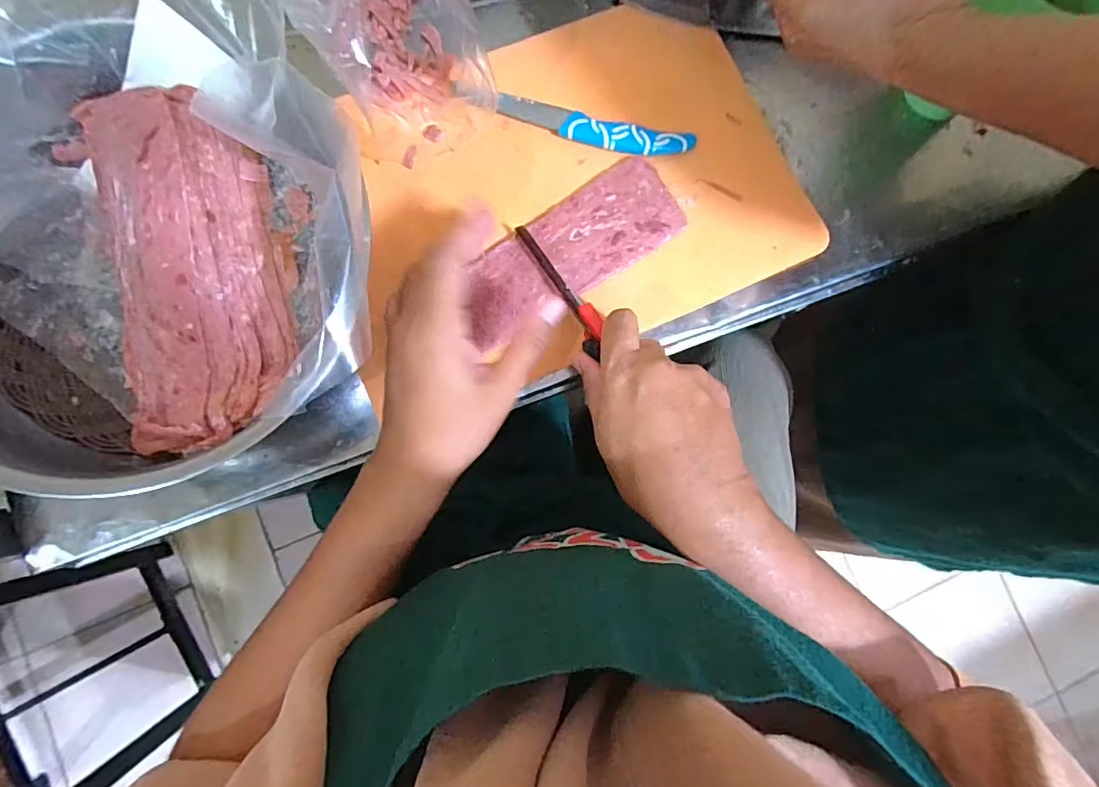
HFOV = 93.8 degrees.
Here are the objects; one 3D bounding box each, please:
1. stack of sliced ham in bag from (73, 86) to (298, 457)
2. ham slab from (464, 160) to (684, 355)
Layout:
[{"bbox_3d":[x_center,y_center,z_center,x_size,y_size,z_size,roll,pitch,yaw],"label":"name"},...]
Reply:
[{"bbox_3d":[-0.220,-0.076,0.314,0.093,0.029,0.214,-13,85,-6],"label":"stack of sliced ham in bag"},{"bbox_3d":[0.014,-0.101,0.361,0.174,0.010,0.063,-36,88,-8],"label":"ham slab"}]

